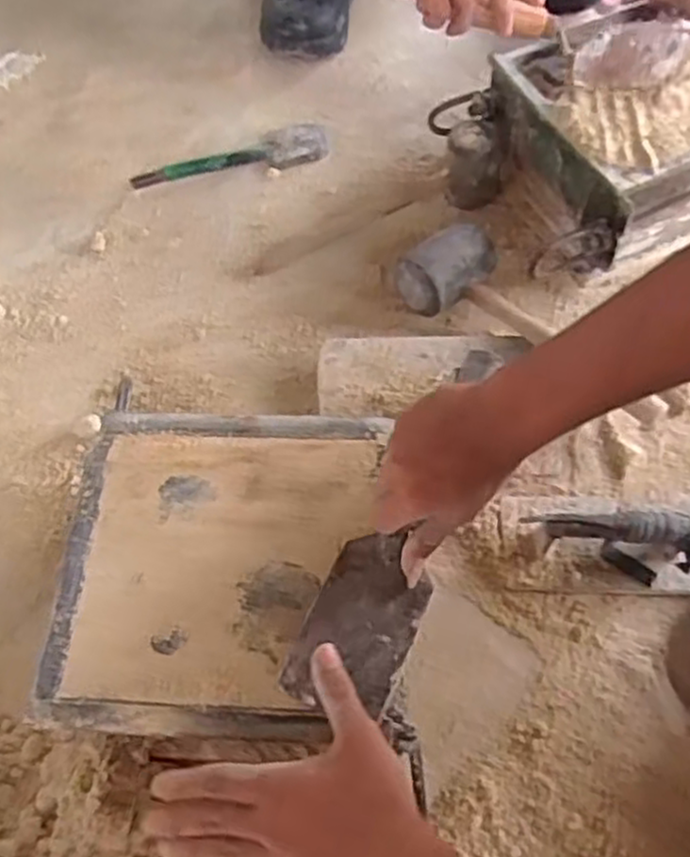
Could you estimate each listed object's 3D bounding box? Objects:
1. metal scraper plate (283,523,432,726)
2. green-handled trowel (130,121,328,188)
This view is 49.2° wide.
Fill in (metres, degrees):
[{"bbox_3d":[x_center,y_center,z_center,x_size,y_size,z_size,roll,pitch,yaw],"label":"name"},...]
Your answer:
[{"bbox_3d":[0.012,0.130,0.500,0.068,0.008,0.115,26,69,1],"label":"metal scraper plate"},{"bbox_3d":[-0.139,-0.326,0.910,0.235,0.017,0.053,-13,62,-6],"label":"green-handled trowel"}]

